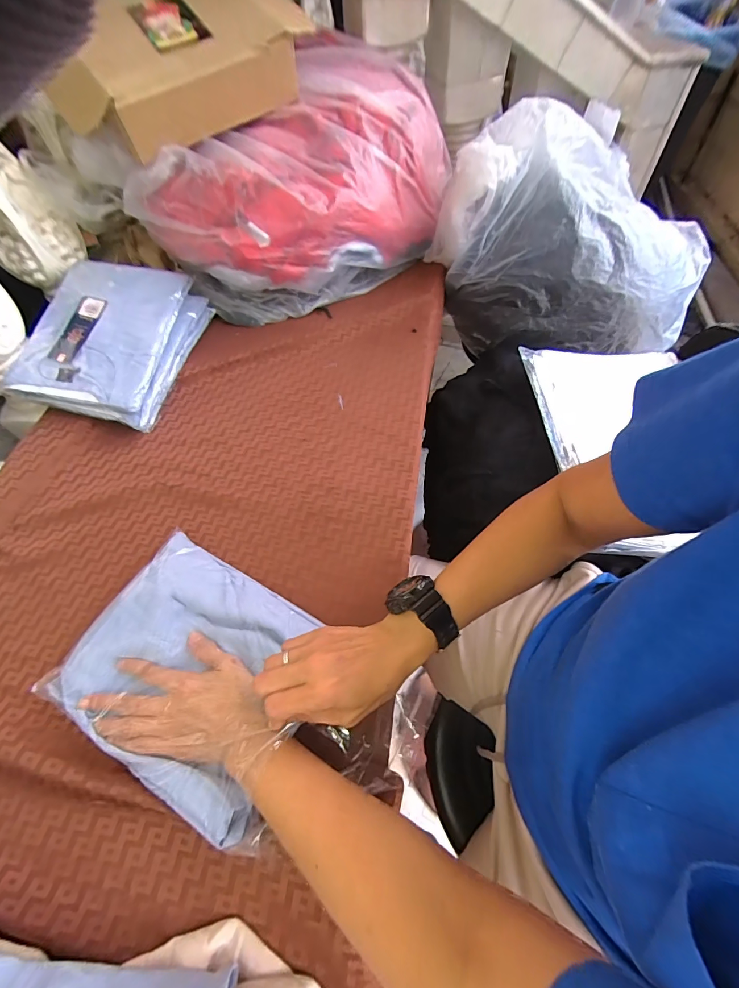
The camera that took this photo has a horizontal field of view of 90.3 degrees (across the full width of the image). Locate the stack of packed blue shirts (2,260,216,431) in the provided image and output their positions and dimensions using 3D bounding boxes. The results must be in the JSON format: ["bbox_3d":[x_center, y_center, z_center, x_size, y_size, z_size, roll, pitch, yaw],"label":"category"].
[{"bbox_3d":[-0.435,-0.249,0.617,0.240,0.123,0.259,9,61,10],"label":"stack of packed blue shirts"}]

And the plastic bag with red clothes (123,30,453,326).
[{"bbox_3d":[-0.086,-0.515,0.656,0.262,0.279,0.510,38,69,24],"label":"plastic bag with red clothes"}]

